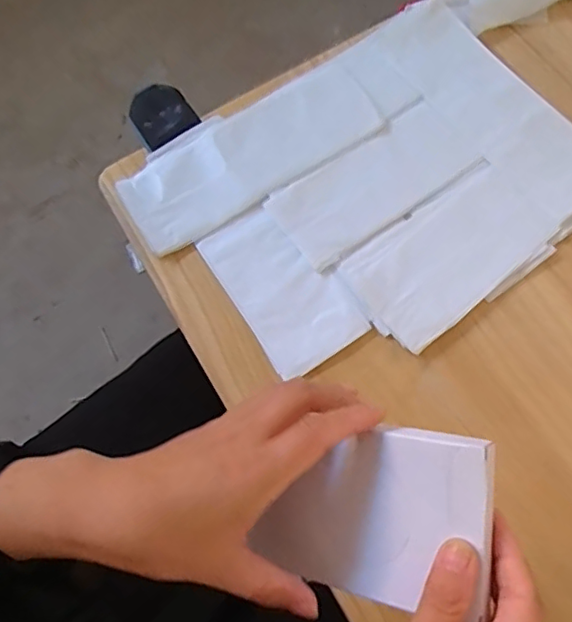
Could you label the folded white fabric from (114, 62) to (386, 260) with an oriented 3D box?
[{"bbox_3d":[-0.035,-0.149,0.529,0.244,0.007,0.097,-32,75,-7],"label":"folded white fabric"}]

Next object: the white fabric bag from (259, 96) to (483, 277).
[{"bbox_3d":[0.081,-0.118,0.522,0.186,0.004,0.082,-35,75,-8],"label":"white fabric bag"}]

